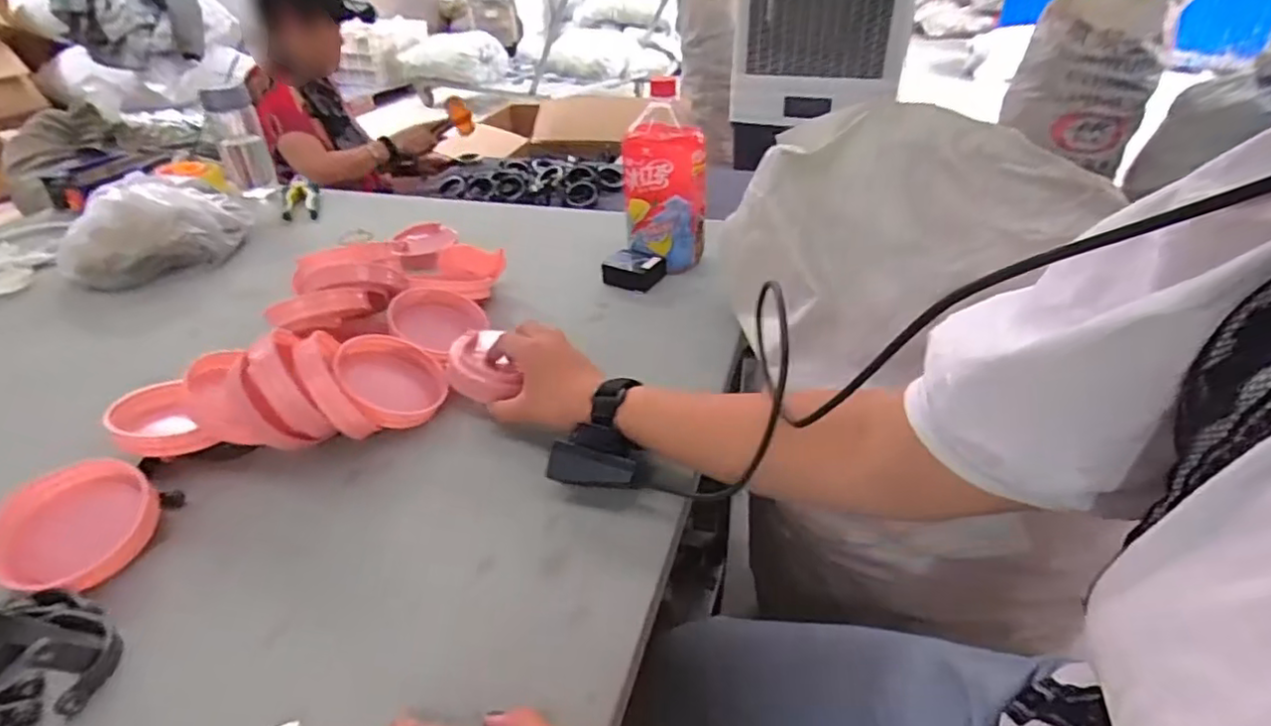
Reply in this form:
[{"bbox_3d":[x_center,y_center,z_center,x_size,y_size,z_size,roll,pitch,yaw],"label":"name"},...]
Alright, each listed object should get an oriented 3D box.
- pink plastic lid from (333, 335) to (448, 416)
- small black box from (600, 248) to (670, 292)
[{"bbox_3d":[-0.220,0.013,0.573,0.095,0.014,0.095,20,32,-26],"label":"pink plastic lid"},{"bbox_3d":[0.000,-0.116,0.794,0.072,0.035,0.058,19,40,27],"label":"small black box"}]

